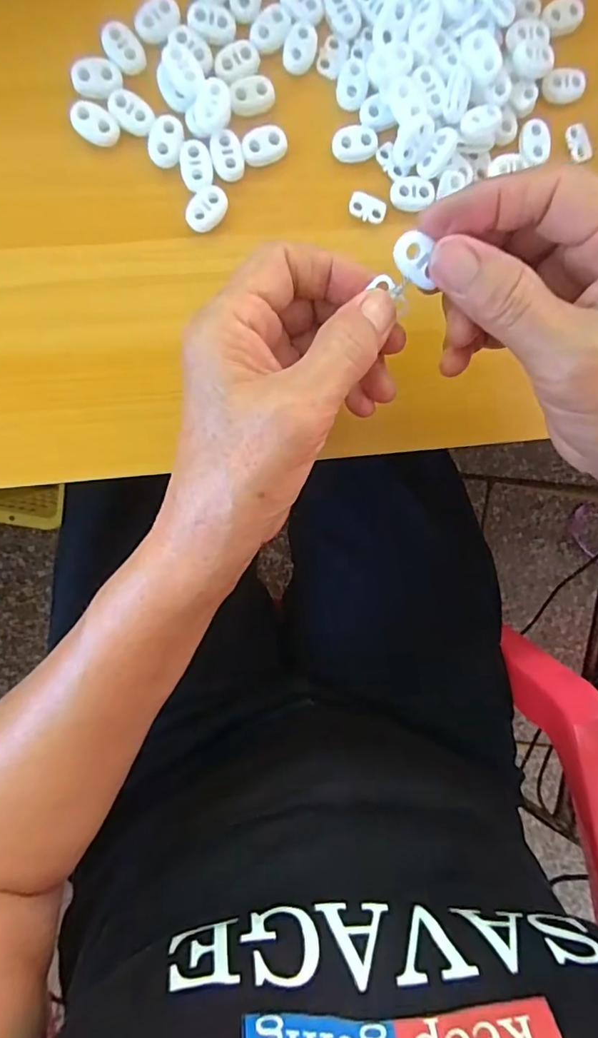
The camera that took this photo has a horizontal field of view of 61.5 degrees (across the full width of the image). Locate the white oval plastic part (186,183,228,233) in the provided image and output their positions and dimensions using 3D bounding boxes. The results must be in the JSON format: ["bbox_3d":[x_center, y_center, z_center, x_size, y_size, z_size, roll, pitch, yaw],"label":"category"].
[{"bbox_3d":[-0.045,-0.151,0.245,0.015,0.004,0.023,40,89,-8],"label":"white oval plastic part"}]

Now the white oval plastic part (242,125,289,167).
[{"bbox_3d":[-0.017,-0.182,0.245,0.022,0.005,0.014,-22,97,-5],"label":"white oval plastic part"}]

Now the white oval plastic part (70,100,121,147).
[{"bbox_3d":[-0.096,-0.185,0.236,0.022,0.004,0.016,29,91,-8],"label":"white oval plastic part"}]

